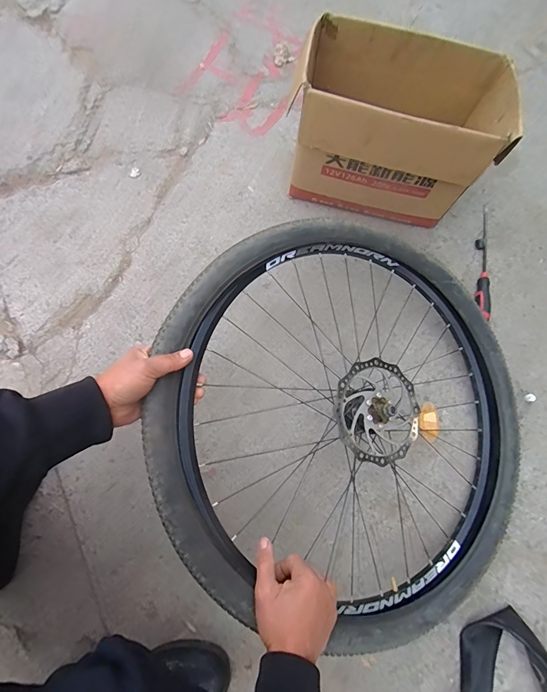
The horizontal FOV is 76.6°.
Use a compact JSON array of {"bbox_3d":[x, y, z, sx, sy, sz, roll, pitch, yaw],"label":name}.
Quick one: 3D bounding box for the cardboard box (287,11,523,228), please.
[{"bbox_3d":[0.227,-0.418,0.699,0.363,0.247,0.214,13,72,-2],"label":"cardboard box"}]

